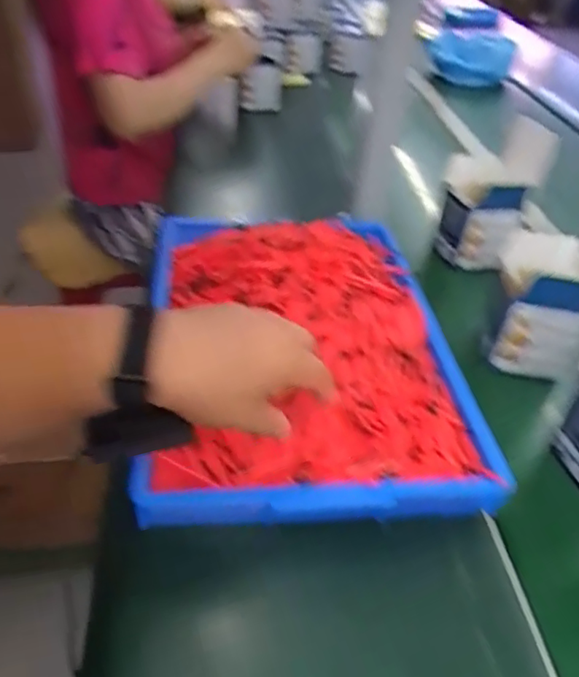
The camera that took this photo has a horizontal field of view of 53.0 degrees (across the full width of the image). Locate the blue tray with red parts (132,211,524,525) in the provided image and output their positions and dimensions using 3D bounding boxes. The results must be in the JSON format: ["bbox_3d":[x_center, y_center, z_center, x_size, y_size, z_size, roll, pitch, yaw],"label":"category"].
[{"bbox_3d":[0.008,-0.011,0.585,0.284,0.064,0.420,0,38,-10],"label":"blue tray with red parts"}]

